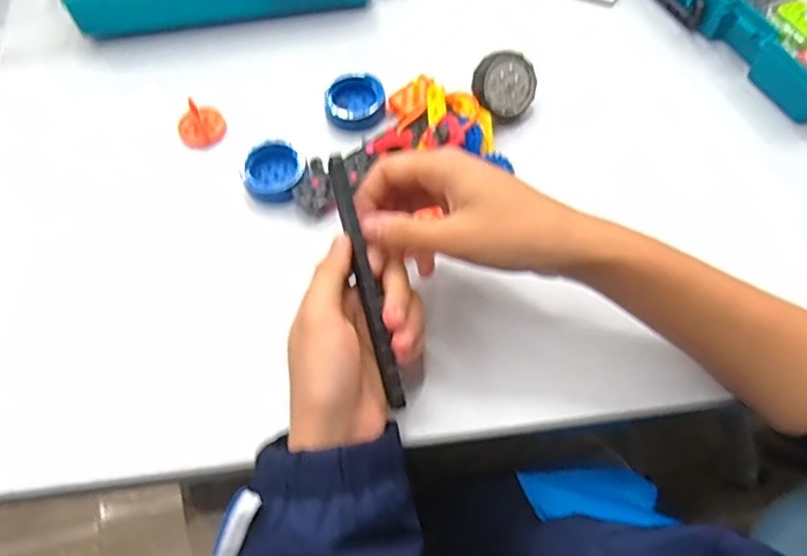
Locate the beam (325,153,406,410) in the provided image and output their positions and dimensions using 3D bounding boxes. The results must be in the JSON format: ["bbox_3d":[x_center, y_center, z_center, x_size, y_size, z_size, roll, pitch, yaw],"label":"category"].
[{"bbox_3d":[-0.021,0.001,0.356,0.010,0.008,0.146,-15,86,-6],"label":"beam"}]

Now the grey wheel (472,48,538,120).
[{"bbox_3d":[0.077,-0.147,0.475,0.047,0.011,0.047,-3,102,-16],"label":"grey wheel"}]

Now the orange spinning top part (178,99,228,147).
[{"bbox_3d":[-0.158,-0.122,0.488,0.036,0.023,0.030,-39,67,-18],"label":"orange spinning top part"}]

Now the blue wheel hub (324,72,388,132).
[{"bbox_3d":[-0.038,-0.139,0.496,0.047,0.019,0.044,-1,61,2],"label":"blue wheel hub"}]

